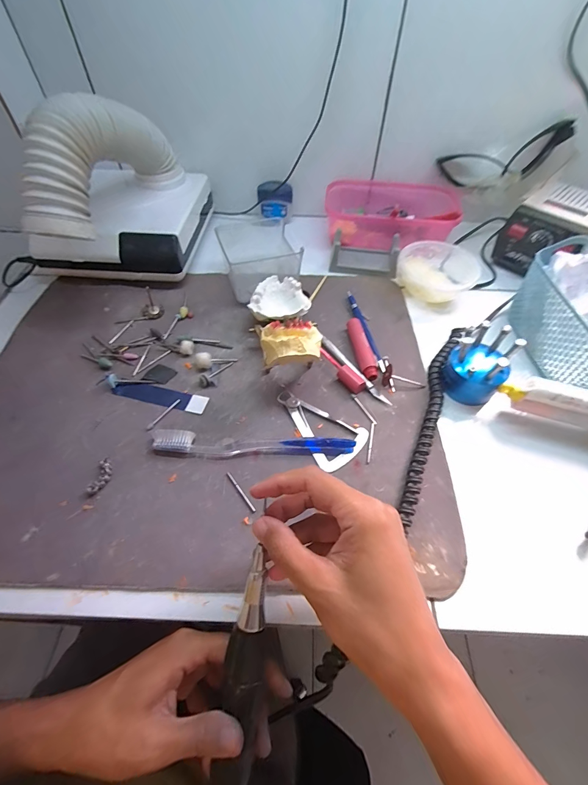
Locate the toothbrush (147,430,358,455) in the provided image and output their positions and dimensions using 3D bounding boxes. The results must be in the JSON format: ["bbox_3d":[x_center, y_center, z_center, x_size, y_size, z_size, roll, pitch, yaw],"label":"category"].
[{"bbox_3d":[-0.038,0.050,0.321,0.190,0.015,0.018,3,55,0],"label":"toothbrush"}]

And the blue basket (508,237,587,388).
[{"bbox_3d":[0.331,-0.081,0.378,0.116,0.080,0.172,-4,55,-5],"label":"blue basket"}]

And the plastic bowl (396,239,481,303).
[{"bbox_3d":[0.198,-0.168,0.468,0.094,0.044,0.102,1,55,-1],"label":"plastic bowl"}]

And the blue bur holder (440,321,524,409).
[{"bbox_3d":[0.193,-0.030,0.352,0.058,0.071,0.056,1,55,-1],"label":"blue bur holder"}]

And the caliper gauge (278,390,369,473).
[{"bbox_3d":[0.031,0.028,0.345,0.058,0.006,0.097,-24,59,-18],"label":"caliper gauge"}]

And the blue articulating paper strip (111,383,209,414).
[{"bbox_3d":[-0.140,0.002,0.360,0.101,0.004,0.023,13,56,7],"label":"blue articulating paper strip"}]

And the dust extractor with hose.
[{"bbox_3d":[-0.239,-0.243,0.421,0.194,0.183,0.247,3,55,0],"label":"dust extractor with hose"}]

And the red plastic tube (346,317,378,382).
[{"bbox_3d":[0.079,-0.051,0.394,0.019,0.017,0.086,-5,55,-6],"label":"red plastic tube"}]

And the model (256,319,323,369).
[{"bbox_3d":[-0.003,-0.048,0.321,0.060,0.029,0.036,-1,55,-3],"label":"model"}]

